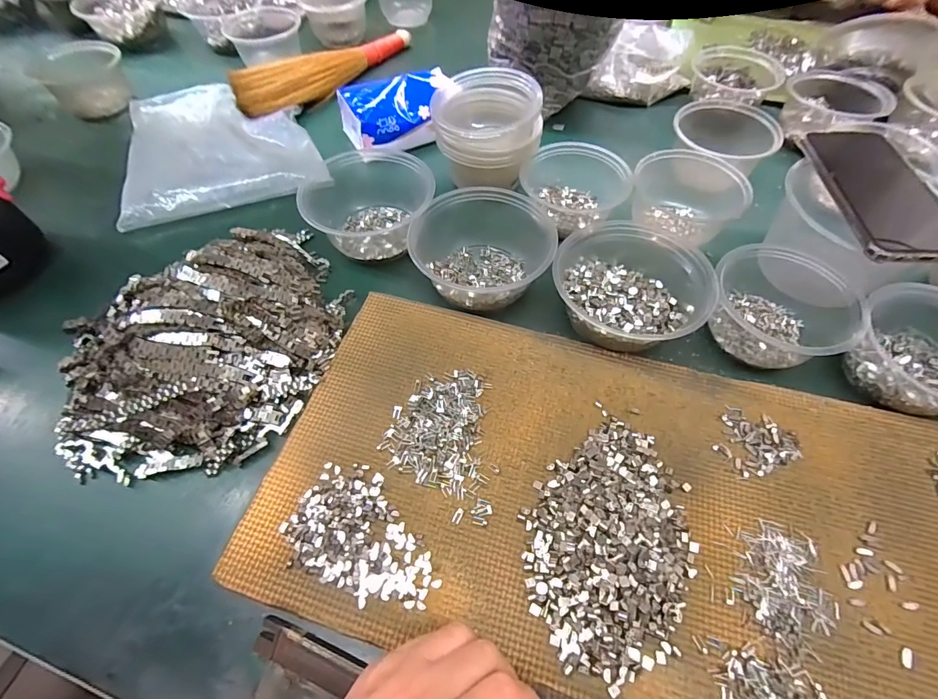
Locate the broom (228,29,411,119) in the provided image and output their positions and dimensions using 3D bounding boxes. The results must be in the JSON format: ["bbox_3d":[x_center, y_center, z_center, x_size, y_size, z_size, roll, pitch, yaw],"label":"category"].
[{"bbox_3d":[-0.211,-0.430,0.622,0.064,0.060,0.313,29,64,17],"label":"broom"}]

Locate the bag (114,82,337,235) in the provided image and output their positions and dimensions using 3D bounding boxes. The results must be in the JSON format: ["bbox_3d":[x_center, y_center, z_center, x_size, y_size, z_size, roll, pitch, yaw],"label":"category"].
[{"bbox_3d":[-0.324,-0.277,0.545,0.228,0.024,0.251,-17,60,-9],"label":"bag"}]

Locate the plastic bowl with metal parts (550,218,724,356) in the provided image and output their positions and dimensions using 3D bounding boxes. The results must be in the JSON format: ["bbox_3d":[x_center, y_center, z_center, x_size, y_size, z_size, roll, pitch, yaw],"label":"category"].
[{"bbox_3d":[0.144,-0.058,0.386,0.132,0.051,0.132,-1,59,1],"label":"plastic bowl with metal parts"}]

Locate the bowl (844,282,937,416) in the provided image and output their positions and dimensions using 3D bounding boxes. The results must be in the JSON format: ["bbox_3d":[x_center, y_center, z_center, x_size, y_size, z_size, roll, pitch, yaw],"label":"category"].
[{"bbox_3d":[0.379,0.002,0.342,0.103,0.053,0.112,-1,59,1],"label":"bowl"}]

